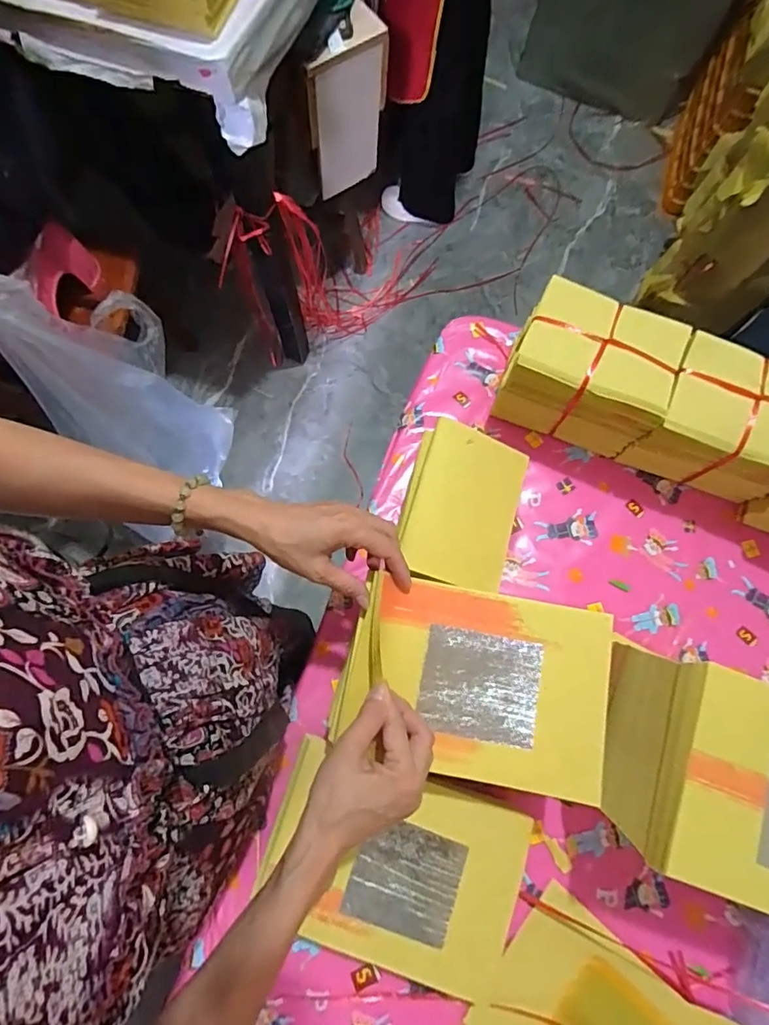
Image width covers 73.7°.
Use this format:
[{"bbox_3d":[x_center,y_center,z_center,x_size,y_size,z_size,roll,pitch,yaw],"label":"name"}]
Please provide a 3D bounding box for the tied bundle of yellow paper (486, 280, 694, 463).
[{"bbox_3d":[0.236,-0.162,0.608,0.164,0.129,0.118,21,76,5],"label":"tied bundle of yellow paper"}]

